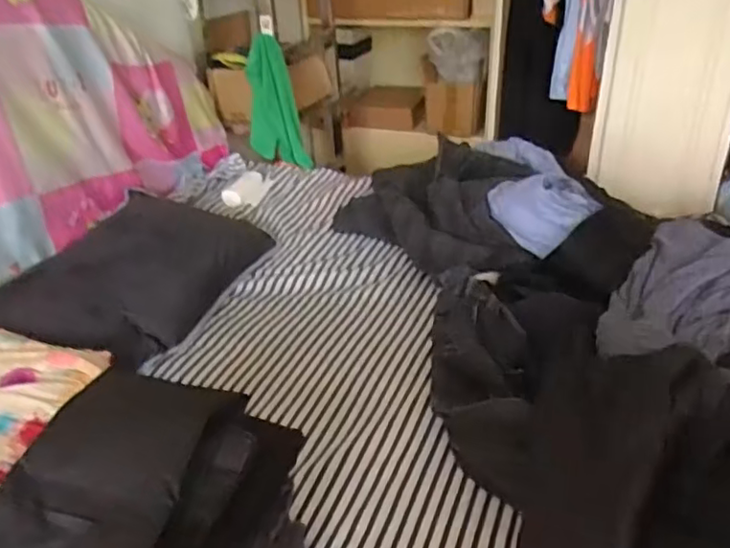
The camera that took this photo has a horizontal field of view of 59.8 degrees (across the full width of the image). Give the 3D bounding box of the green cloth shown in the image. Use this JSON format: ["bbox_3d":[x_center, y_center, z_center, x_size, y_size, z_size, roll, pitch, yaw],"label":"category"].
[{"bbox_3d":[-0.249,-0.470,1.784,0.163,0.352,0.084,-6,30,-6],"label":"green cloth"}]

